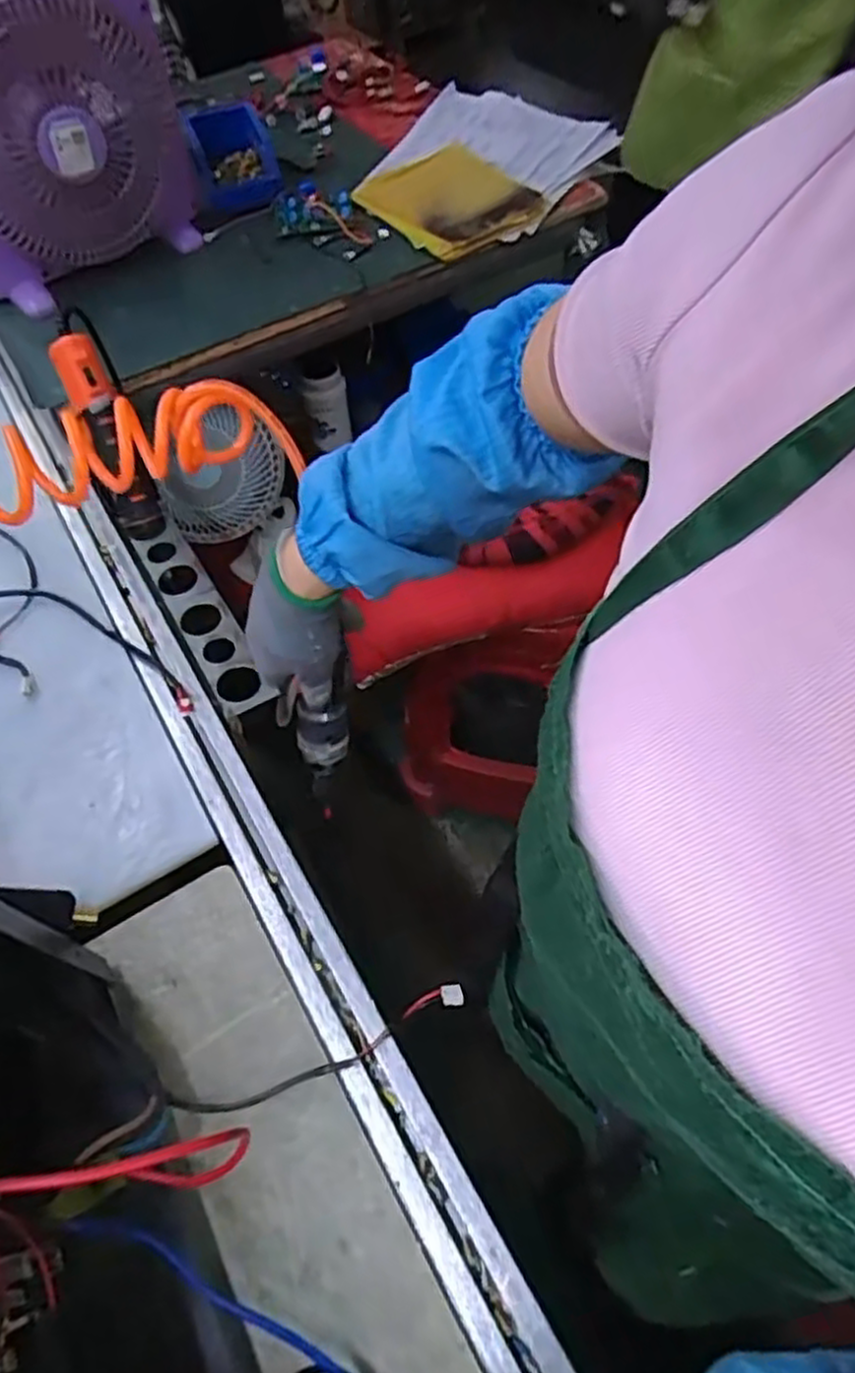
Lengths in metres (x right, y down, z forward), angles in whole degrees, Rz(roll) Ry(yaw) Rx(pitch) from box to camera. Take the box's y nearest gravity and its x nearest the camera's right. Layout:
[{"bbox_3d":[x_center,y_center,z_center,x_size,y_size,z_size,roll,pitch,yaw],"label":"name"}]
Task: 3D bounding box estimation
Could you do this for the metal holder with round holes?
[{"bbox_3d":[-0.220,-0.071,0.724,0.051,0.024,0.254,-29,60,-14],"label":"metal holder with round holes"}]

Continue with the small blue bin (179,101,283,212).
[{"bbox_3d":[-0.264,-0.722,1.018,0.110,0.077,0.162,-18,58,-7],"label":"small blue bin"}]

